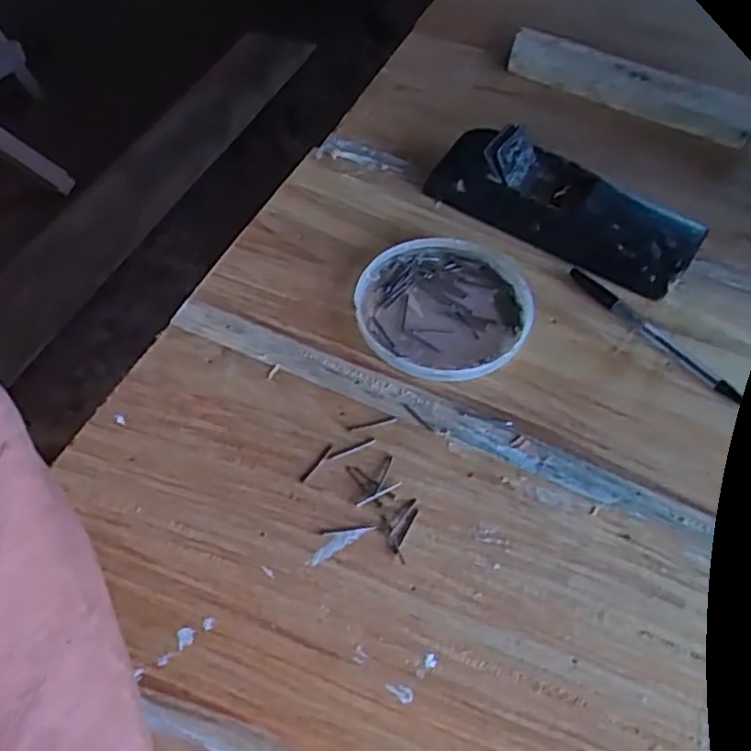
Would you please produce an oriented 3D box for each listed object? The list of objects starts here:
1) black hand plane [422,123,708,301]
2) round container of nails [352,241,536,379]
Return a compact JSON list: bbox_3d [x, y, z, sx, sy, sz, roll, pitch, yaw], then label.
[{"bbox_3d":[0.139,-0.132,0.539,0.207,0.055,0.070,28,59,16],"label":"black hand plane"},{"bbox_3d":[0.051,-0.050,0.506,0.126,0.014,0.115,1,55,-1],"label":"round container of nails"}]

